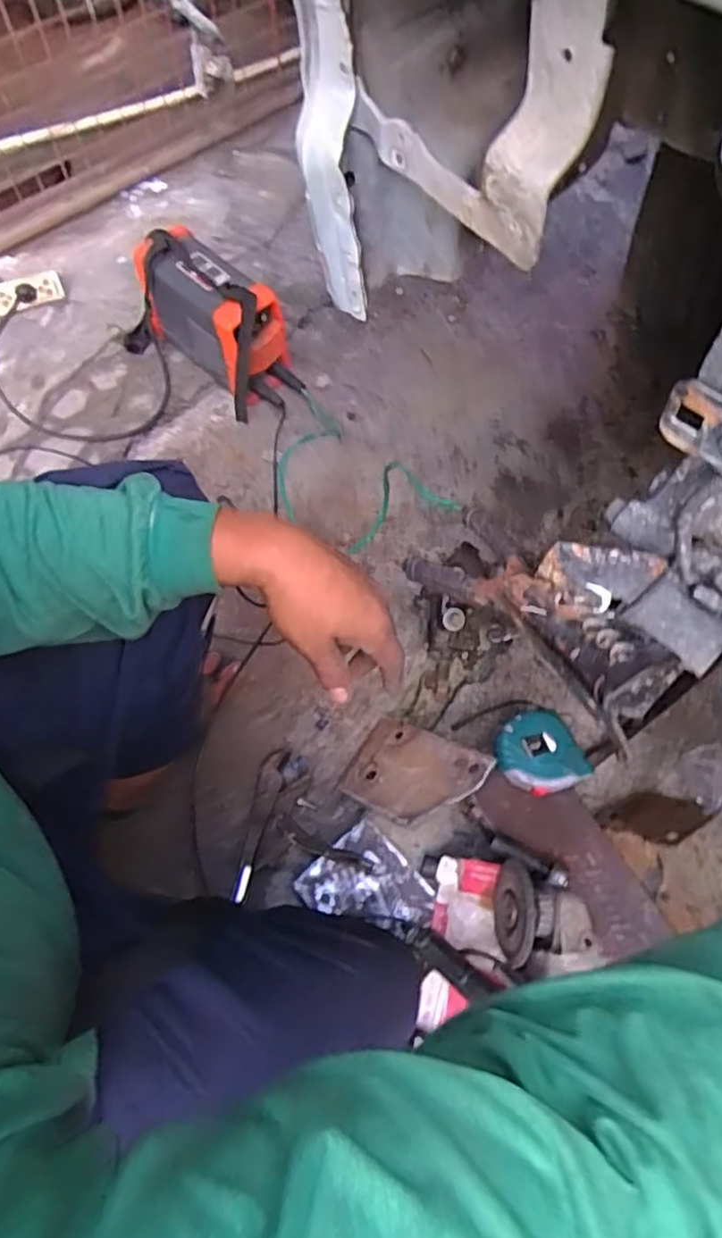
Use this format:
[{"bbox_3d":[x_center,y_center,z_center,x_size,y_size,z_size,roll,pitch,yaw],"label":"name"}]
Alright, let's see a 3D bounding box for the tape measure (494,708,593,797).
[{"bbox_3d":[0.193,0.152,0.777,0.084,0.044,0.088,0,63,1],"label":"tape measure"}]

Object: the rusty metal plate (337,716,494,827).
[{"bbox_3d":[0.060,0.181,0.816,0.183,0.011,0.114,10,55,52],"label":"rusty metal plate"}]

